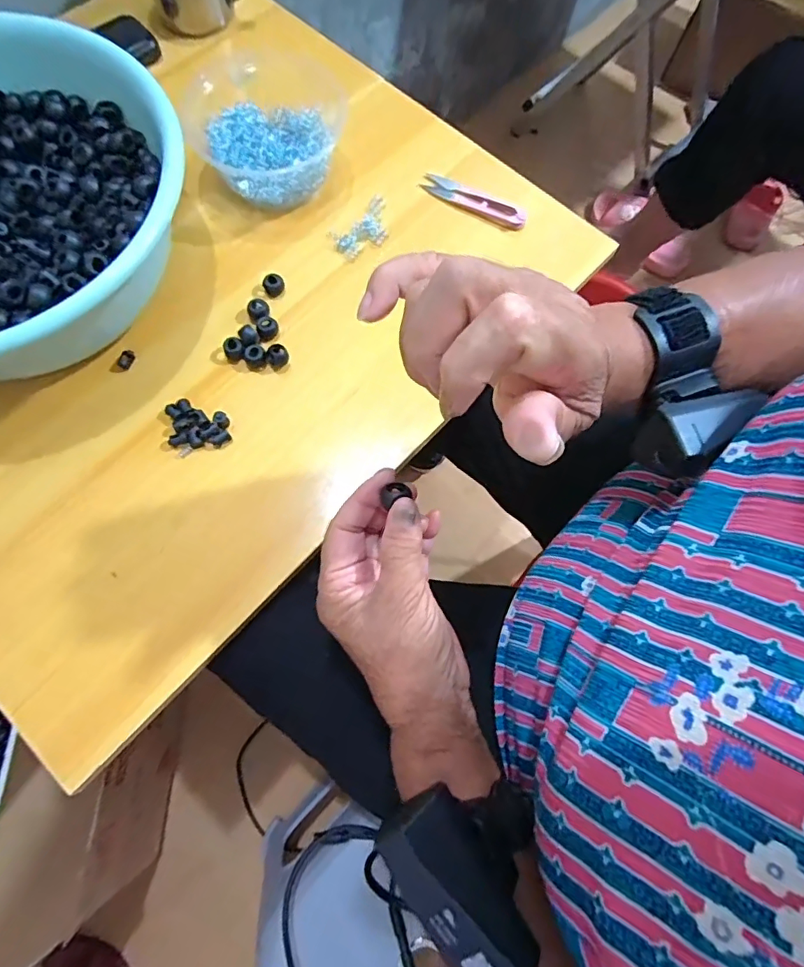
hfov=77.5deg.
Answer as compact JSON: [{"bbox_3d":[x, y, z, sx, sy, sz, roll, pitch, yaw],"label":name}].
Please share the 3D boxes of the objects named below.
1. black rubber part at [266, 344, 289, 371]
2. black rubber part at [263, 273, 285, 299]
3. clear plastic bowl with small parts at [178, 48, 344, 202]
[{"bbox_3d":[-0.101,-0.103,0.403,0.018,0.013,0.016,-16,72,-7],"label":"black rubber part"},{"bbox_3d":[-0.109,-0.168,0.423,0.018,0.008,0.018,-7,71,-4],"label":"black rubber part"},{"bbox_3d":[-0.113,-0.315,0.454,0.114,0.043,0.147,5,70,0],"label":"clear plastic bowl with small parts"}]

